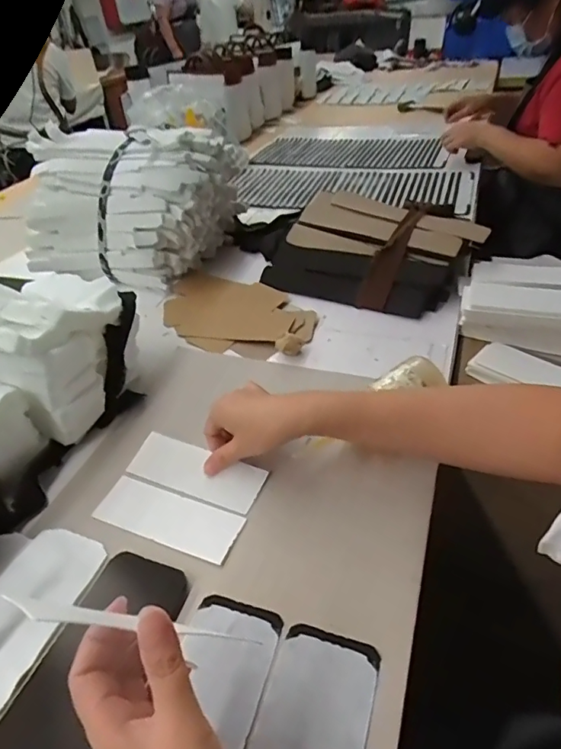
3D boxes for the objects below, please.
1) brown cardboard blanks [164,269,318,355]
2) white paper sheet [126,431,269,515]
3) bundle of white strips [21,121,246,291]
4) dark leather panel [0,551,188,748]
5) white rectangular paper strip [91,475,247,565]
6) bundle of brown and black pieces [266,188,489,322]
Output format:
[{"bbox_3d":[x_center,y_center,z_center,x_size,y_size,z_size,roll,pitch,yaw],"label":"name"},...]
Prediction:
[{"bbox_3d":[-0.072,-0.096,0.720,0.269,0.022,0.159,20,47,27],"label":"brown cardboard blanks"},{"bbox_3d":[-0.088,0.099,0.497,0.143,0.004,0.052,14,52,21],"label":"white paper sheet"},{"bbox_3d":[-0.253,-0.313,0.858,0.296,0.207,0.276,8,42,14],"label":"bundle of white strips"},{"bbox_3d":[-0.142,0.222,0.366,0.080,0.008,0.175,15,46,15],"label":"dark leather panel"},{"bbox_3d":[-0.109,0.138,0.467,0.144,0.004,0.052,13,44,20],"label":"white rectangular paper strip"},{"bbox_3d":[0.141,-0.192,0.753,0.300,0.095,0.191,18,46,25],"label":"bundle of brown and black pieces"}]

